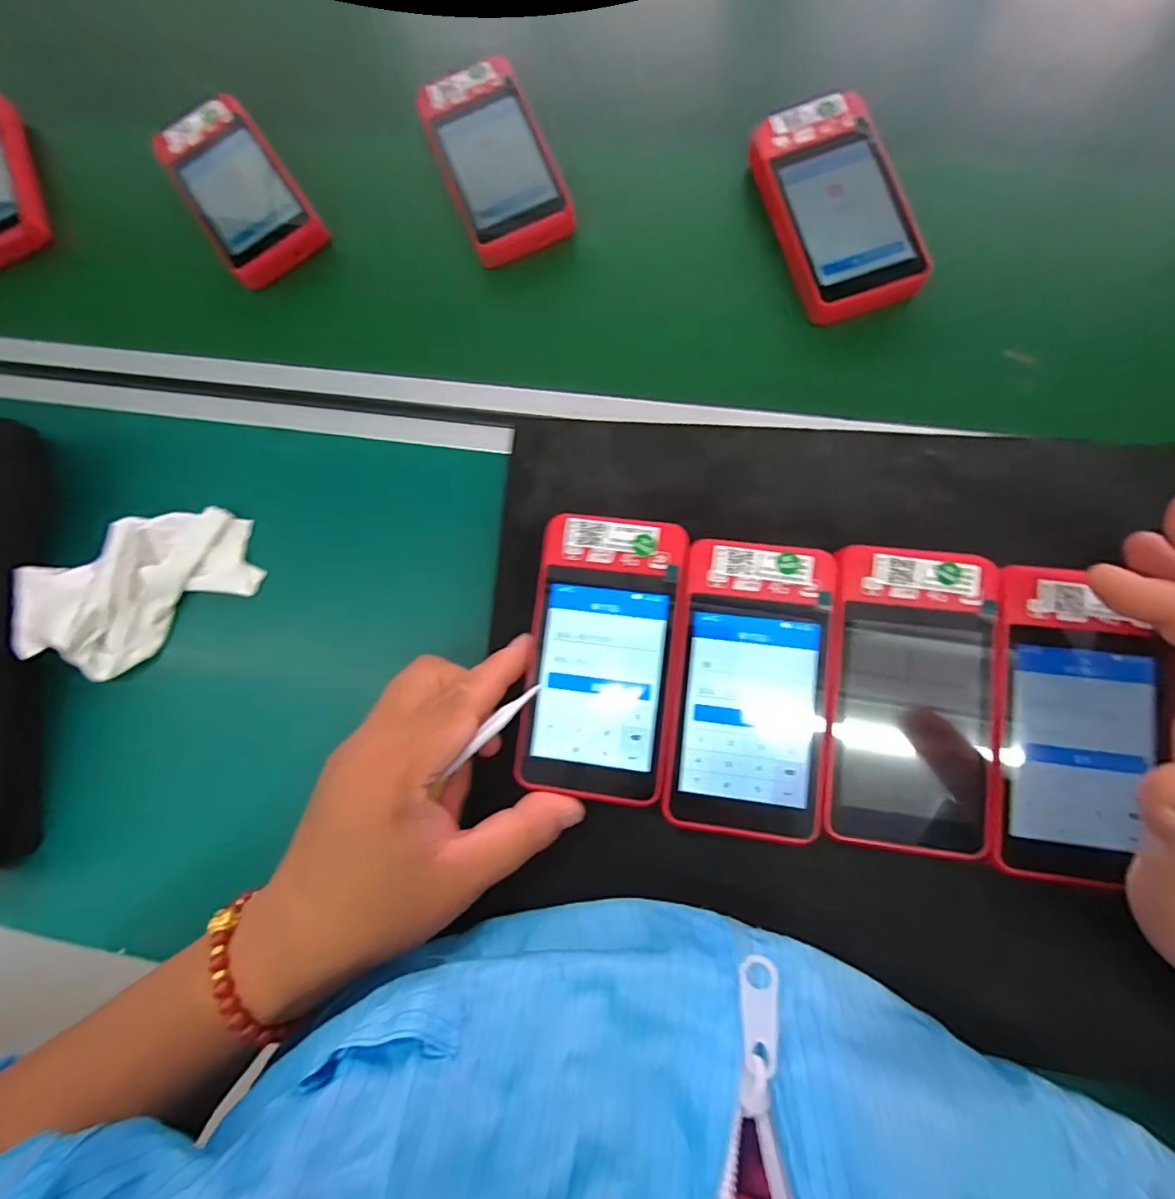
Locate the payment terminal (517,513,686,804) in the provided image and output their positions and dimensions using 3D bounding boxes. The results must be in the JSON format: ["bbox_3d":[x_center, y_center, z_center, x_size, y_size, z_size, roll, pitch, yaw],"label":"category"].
[{"bbox_3d":[0.008,0.025,0.237,0.061,0.020,0.117,6,83,7],"label":"payment terminal"}]

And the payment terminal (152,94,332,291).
[{"bbox_3d":[-0.221,-0.262,0.344,0.062,0.023,0.120,-34,80,1],"label":"payment terminal"}]

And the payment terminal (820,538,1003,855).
[{"bbox_3d":[0.131,0.040,0.224,0.061,0.022,0.118,5,83,7],"label":"payment terminal"}]

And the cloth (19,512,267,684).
[{"bbox_3d":[-0.256,-0.008,0.307,0.125,0.026,0.070,-32,80,1],"label":"cloth"}]

